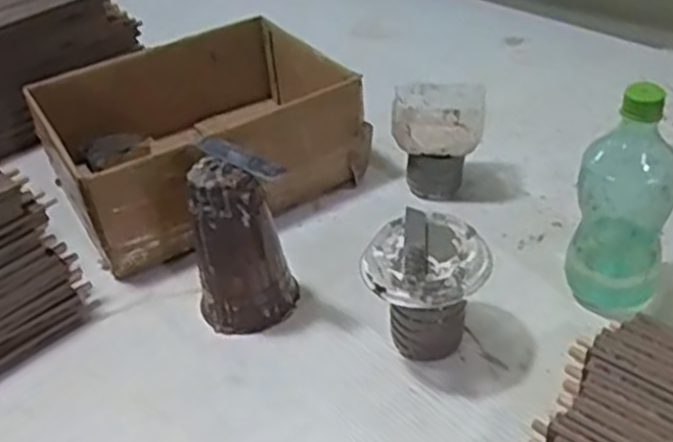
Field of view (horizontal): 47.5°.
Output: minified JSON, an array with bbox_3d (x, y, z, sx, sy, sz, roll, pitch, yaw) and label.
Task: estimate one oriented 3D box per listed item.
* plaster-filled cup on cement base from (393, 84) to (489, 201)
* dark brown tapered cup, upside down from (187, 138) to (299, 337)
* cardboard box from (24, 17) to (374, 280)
[{"bbox_3d":[0.114,-0.090,0.853,0.097,0.109,0.091,-4,37,3],"label":"plaster-filled cup on cement base"},{"bbox_3d":[-0.090,0.016,0.699,0.090,0.165,0.077,-14,38,-10],"label":"dark brown tapered cup, upside down"},{"bbox_3d":[-0.150,-0.098,0.879,0.316,0.132,0.258,-23,40,-22],"label":"cardboard box"}]

